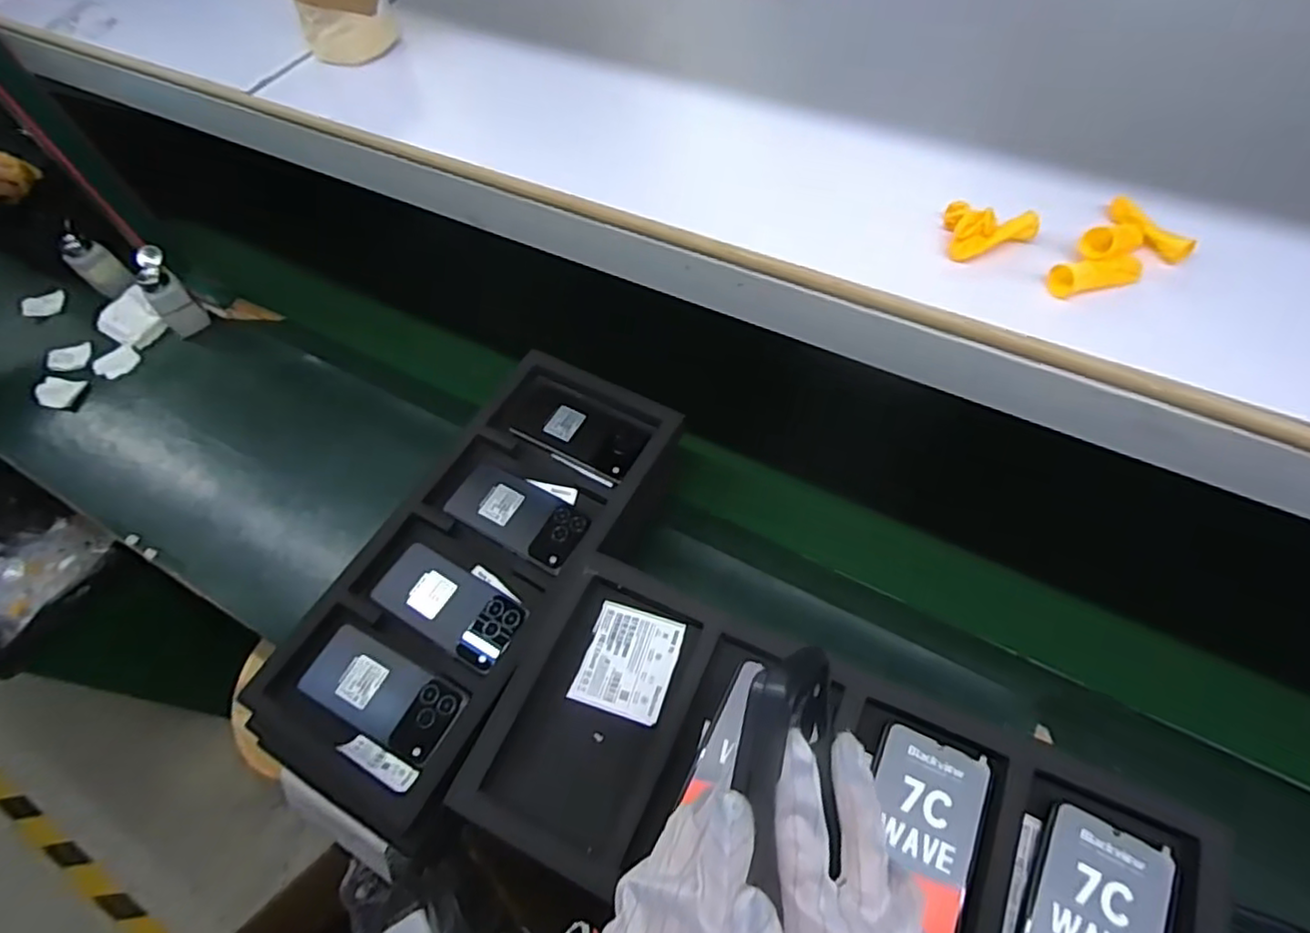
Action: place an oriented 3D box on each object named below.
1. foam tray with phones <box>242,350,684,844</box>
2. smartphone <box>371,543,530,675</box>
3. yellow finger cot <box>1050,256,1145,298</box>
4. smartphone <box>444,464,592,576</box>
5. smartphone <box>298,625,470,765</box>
[{"bbox_3d":[-0.175,0.092,0.685,0.225,0.033,0.499,23,63,17],"label":"foam tray with phones"},{"bbox_3d":[-0.207,0.139,0.658,0.159,0.008,0.076,26,64,18],"label":"smartphone"},{"bbox_3d":[0.280,-0.123,0.410,0.060,0.018,0.020,-15,59,-5],"label":"yellow finger cot"},{"bbox_3d":[-0.149,0.052,0.706,0.158,0.010,0.078,25,63,18],"label":"smartphone"},{"bbox_3d":[-0.258,0.214,0.617,0.162,0.011,0.073,22,62,16],"label":"smartphone"}]

